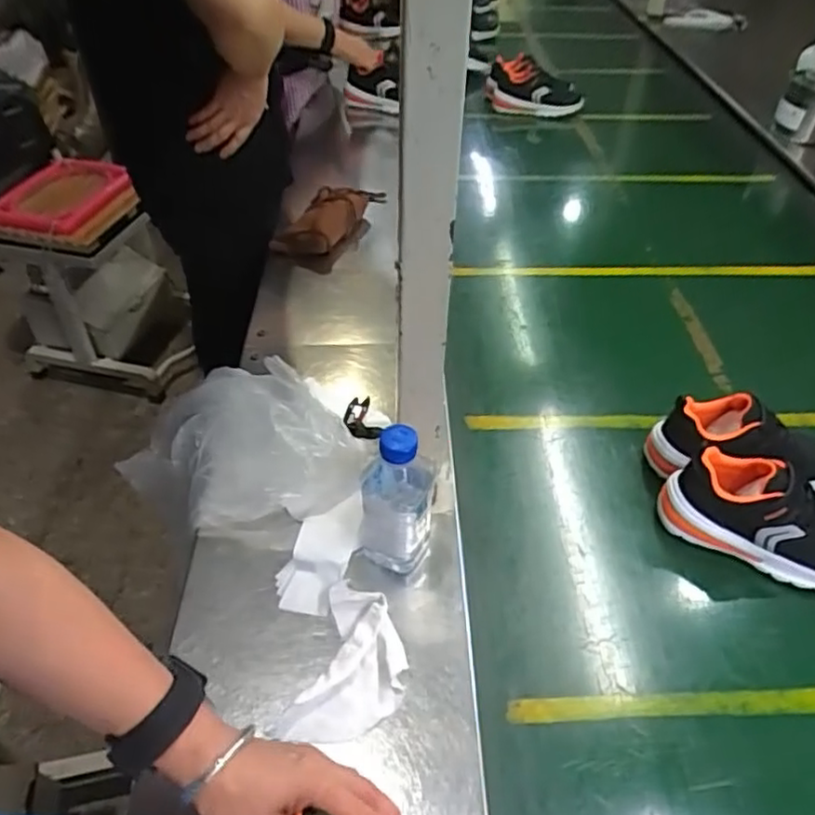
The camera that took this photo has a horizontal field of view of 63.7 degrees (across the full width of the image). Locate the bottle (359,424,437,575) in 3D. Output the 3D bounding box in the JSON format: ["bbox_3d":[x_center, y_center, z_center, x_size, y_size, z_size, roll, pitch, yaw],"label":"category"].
[{"bbox_3d":[-0.009,0.081,0.600,0.065,0.171,0.065,1,44,-1],"label":"bottle"}]

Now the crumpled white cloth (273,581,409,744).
[{"bbox_3d":[-0.044,0.221,0.556,0.083,0.019,0.131,12,45,11],"label":"crumpled white cloth"}]

